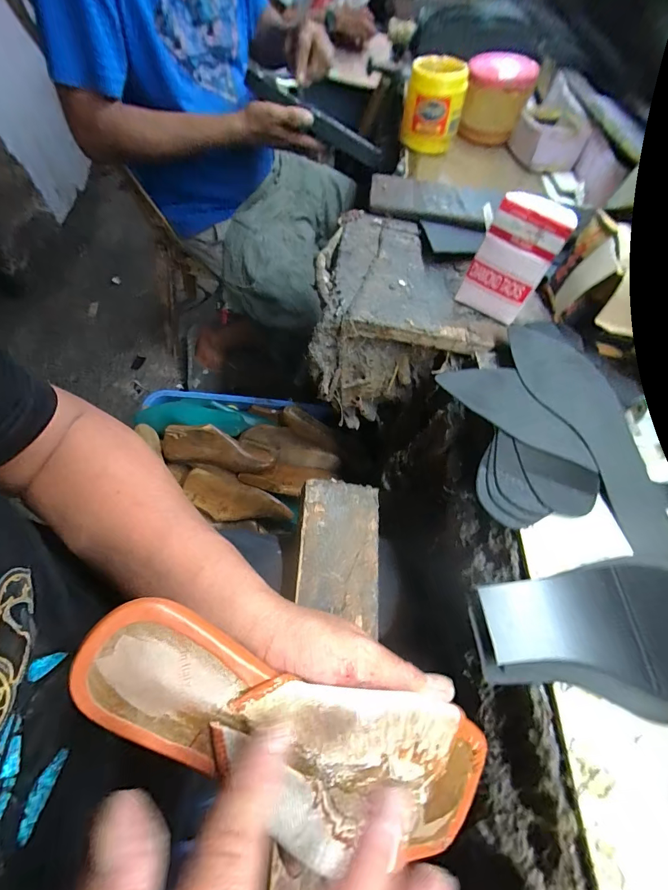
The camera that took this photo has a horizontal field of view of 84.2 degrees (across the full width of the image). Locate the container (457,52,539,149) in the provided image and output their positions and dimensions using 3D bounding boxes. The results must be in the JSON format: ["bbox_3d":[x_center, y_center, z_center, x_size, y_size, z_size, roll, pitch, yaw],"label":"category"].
[{"bbox_3d":[0.278,-0.594,0.642,0.107,0.096,0.128,18,60,7],"label":"container"}]

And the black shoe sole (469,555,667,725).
[{"bbox_3d":[0.207,0.136,0.260,0.207,0.012,0.098,-4,60,-6],"label":"black shoe sole"}]

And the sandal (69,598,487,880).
[{"bbox_3d":[-0.017,0.157,0.193,0.234,0.036,0.077,28,60,-10],"label":"sandal"}]

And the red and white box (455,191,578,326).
[{"bbox_3d":[0.194,-0.202,0.404,0.077,0.113,0.038,29,62,13],"label":"red and white box"}]

